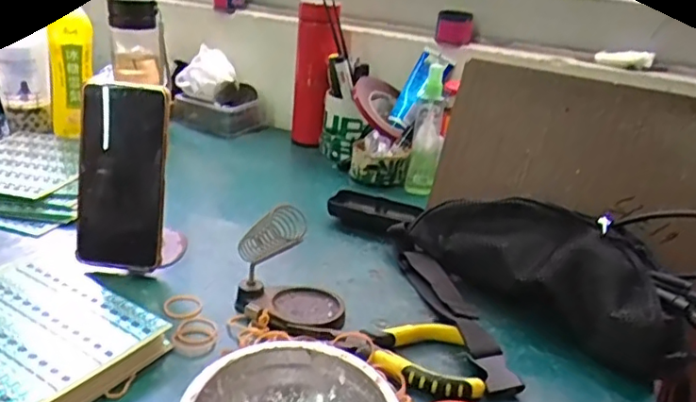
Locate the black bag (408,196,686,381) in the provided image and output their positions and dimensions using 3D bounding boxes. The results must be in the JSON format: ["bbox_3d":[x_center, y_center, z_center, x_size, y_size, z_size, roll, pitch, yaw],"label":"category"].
[{"bbox_3d":[0.178,0.060,0.546,0.070,0.095,0.261,-12,29,-38],"label":"black bag"}]

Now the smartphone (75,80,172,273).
[{"bbox_3d":[-0.206,-0.021,0.535,0.079,0.168,0.007,7,10,-2],"label":"smartphone"}]

